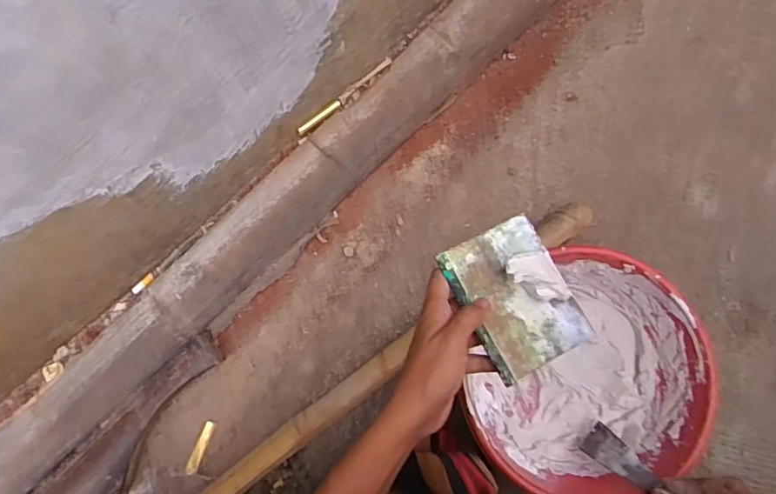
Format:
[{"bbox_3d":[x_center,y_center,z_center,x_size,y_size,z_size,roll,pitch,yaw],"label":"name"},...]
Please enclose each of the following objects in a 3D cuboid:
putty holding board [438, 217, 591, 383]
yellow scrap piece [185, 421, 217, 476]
[{"bbox_3d":[0.106,0.040,0.460,0.086,0.020,0.117,-27,81,-5],"label":"putty holding board"},{"bbox_3d":[-0.214,0.229,0.640,0.014,0.004,0.061,20,80,3],"label":"yellow scrap piece"}]

